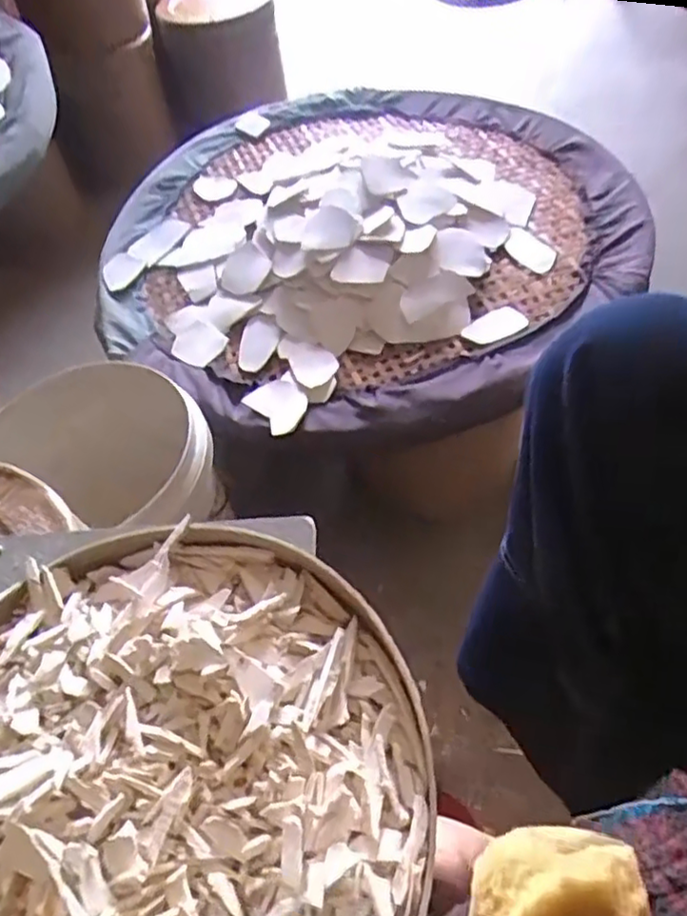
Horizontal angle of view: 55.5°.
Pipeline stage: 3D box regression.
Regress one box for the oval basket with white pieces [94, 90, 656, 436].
[{"bbox_3d":[-0.003,-0.366,1.028,0.687,0.113,0.822,-39,60,-20],"label":"oval basket with white pieces"}]

